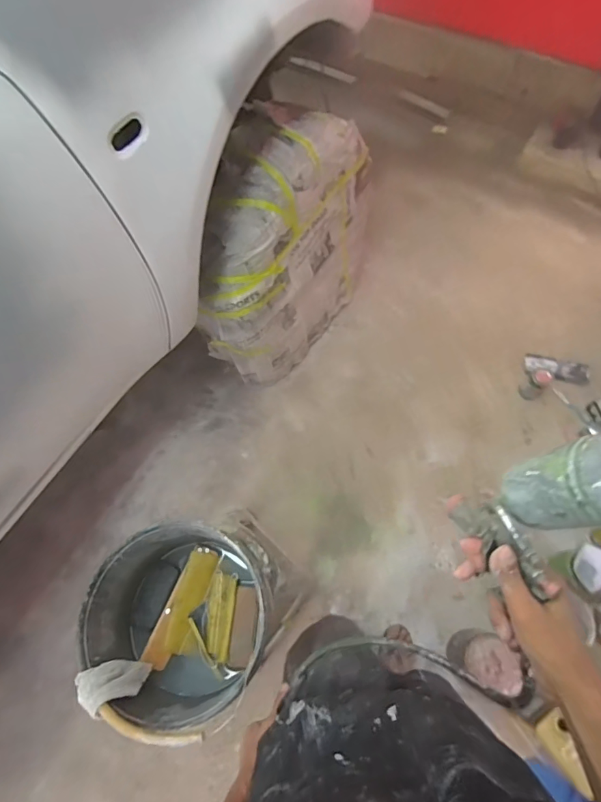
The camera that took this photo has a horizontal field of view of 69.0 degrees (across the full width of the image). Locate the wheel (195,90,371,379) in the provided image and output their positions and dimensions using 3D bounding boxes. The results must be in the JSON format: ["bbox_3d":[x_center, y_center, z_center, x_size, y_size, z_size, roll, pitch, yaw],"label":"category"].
[{"bbox_3d":[-0.046,-0.483,1.460,0.231,0.789,0.724,33,73,16],"label":"wheel"}]

